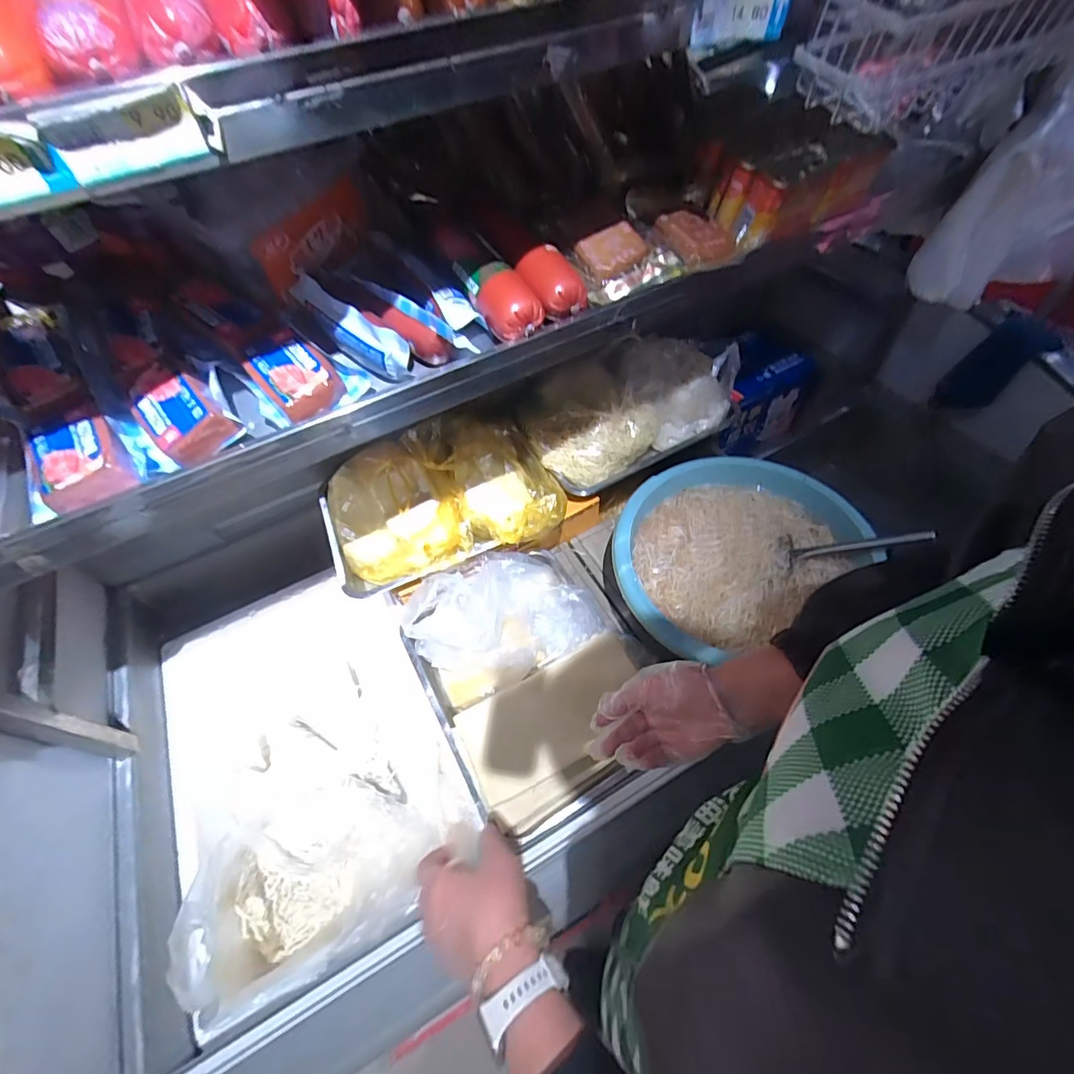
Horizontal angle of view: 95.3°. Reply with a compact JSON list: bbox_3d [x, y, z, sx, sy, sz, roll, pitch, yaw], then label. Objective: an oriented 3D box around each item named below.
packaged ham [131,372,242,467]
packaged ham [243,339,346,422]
[{"bbox_3d":[-0.331,-0.111,0.462,0.067,0.041,0.084,-40,63,-20],"label":"packaged ham"},{"bbox_3d":[-0.244,-0.163,0.499,0.071,0.036,0.091,-38,63,-19],"label":"packaged ham"}]

